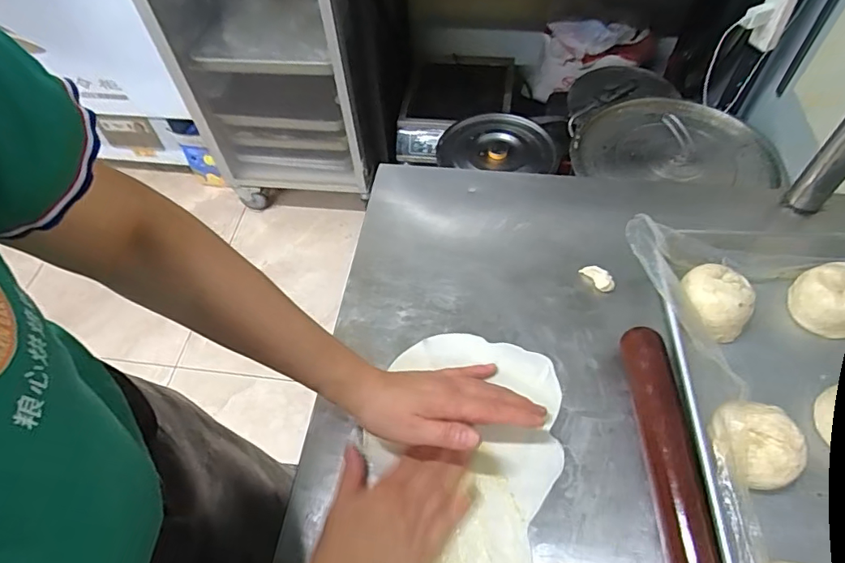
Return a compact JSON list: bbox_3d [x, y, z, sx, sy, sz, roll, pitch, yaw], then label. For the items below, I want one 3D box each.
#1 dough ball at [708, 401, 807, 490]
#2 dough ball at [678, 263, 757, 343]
[{"bbox_3d":[0.277,0.137,0.423,0.067,0.052,0.072,-12,57,-5],"label":"dough ball"},{"bbox_3d":[0.284,0.025,0.497,0.066,0.053,0.062,-1,57,2],"label":"dough ball"}]

